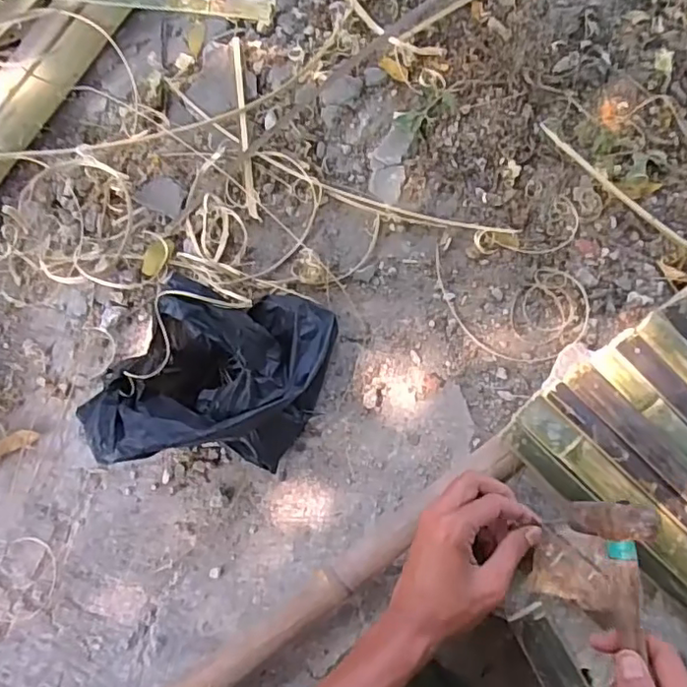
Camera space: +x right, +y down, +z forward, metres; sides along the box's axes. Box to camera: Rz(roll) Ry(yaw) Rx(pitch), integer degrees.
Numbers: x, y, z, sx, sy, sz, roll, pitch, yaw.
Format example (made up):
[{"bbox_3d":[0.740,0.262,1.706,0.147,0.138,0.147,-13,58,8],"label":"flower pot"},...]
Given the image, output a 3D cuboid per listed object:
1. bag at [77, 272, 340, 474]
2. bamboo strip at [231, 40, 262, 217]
[{"bbox_3d":[-0.120,0.028,0.558,0.218,0.118,0.163,0,75,0],"label":"bag"},{"bbox_3d":[-0.110,-0.240,0.664,0.012,0.004,0.210,-6,85,-4],"label":"bamboo strip"}]

